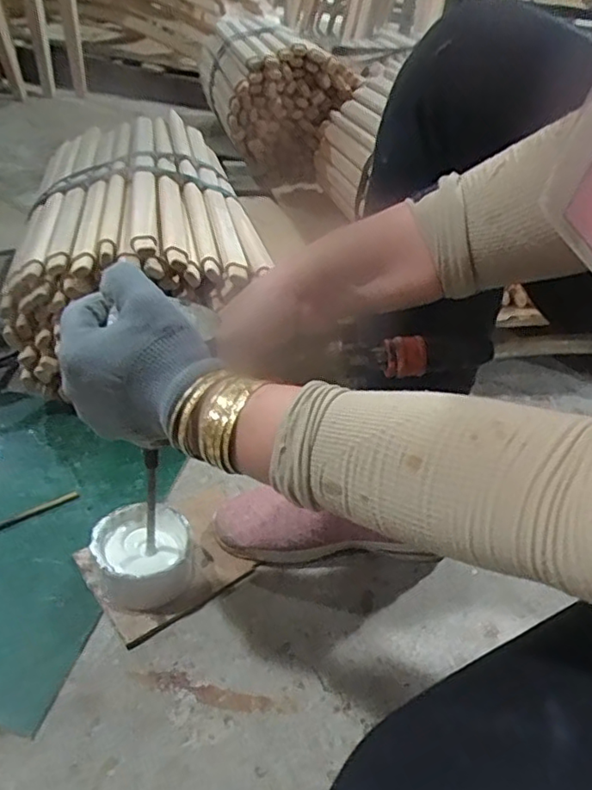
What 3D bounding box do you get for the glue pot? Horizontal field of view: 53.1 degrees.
[{"bbox_3d":[-0.135,0.144,0.531,0.081,0.056,0.078,3,38,-2],"label":"glue pot"}]

